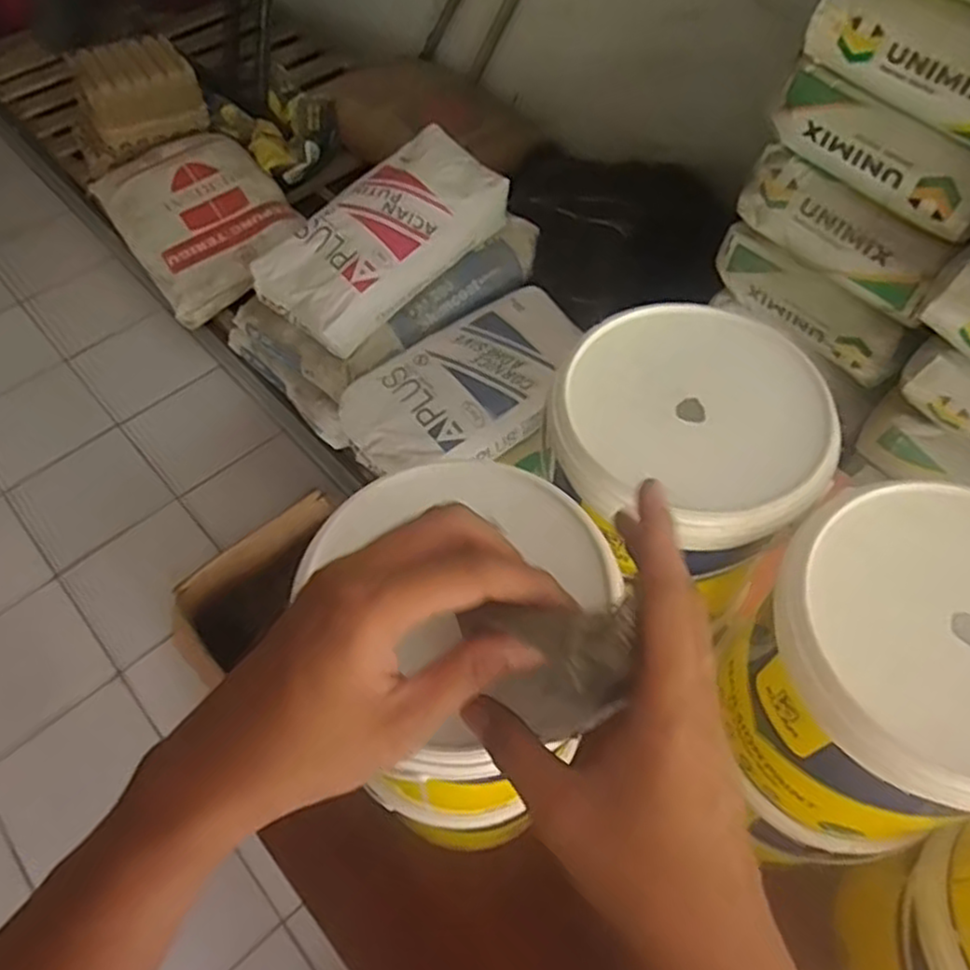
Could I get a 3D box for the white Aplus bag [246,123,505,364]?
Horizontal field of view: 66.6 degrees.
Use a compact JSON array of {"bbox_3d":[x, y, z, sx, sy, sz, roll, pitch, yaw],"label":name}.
[{"bbox_3d":[-0.211,-0.519,1.535,0.236,0.162,0.534,36,65,21],"label":"white Aplus bag"}]

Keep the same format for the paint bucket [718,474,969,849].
[{"bbox_3d":[0.255,0.120,0.466,0.169,0.163,0.161,0,58,1],"label":"paint bucket"}]

